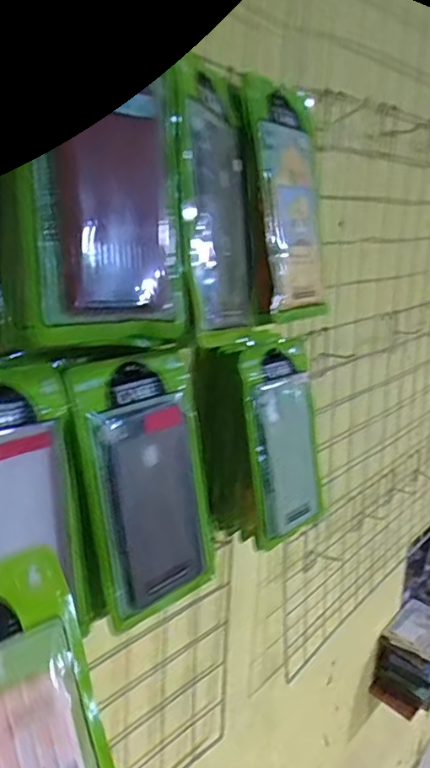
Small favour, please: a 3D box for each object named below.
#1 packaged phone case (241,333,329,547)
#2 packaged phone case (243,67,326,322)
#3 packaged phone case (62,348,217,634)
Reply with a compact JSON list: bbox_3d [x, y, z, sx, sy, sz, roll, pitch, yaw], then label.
[{"bbox_3d":[0.081,0.060,0.630,0.117,0.209,0.017,-14,8,-42],"label":"packaged phone case"},{"bbox_3d":[0.074,-0.168,0.538,0.015,0.207,0.112,1,10,45],"label":"packaged phone case"},{"bbox_3d":[-0.051,0.080,0.478,0.119,0.210,0.018,-16,12,-41],"label":"packaged phone case"}]

